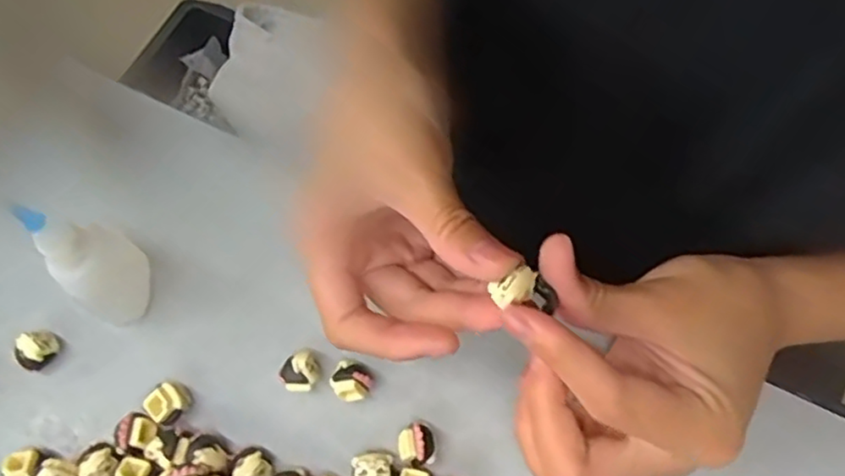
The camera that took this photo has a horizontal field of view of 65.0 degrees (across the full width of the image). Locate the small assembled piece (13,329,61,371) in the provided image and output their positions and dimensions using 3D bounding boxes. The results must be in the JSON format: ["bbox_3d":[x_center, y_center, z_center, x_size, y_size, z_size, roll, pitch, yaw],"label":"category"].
[{"bbox_3d":[-0.167,0.048,0.286,0.014,0.015,0.017,23,70,10],"label":"small assembled piece"}]

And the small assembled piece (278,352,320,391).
[{"bbox_3d":[-0.051,0.057,0.280,0.016,0.015,0.015,0,67,0],"label":"small assembled piece"}]

